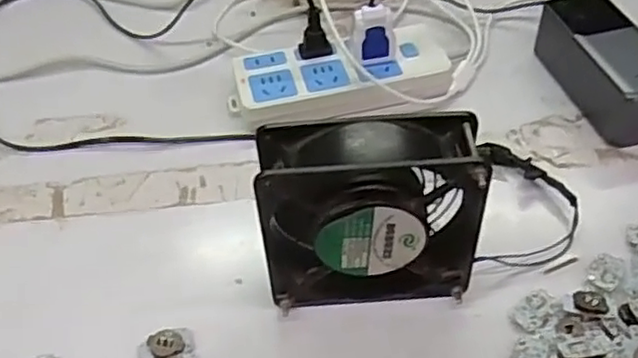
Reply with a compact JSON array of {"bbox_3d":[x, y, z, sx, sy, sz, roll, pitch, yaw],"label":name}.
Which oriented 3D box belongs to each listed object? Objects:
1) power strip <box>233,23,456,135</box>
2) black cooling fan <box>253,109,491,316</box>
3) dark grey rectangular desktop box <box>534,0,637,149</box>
[{"bbox_3d":[0.019,-0.081,0.538,0.172,0.031,0.076,-12,48,-7],"label":"power strip"},{"bbox_3d":[0.030,0.022,0.383,0.120,0.119,0.045,-3,47,2],"label":"black cooling fan"},{"bbox_3d":[0.221,-0.087,0.514,0.054,0.051,0.133,-14,48,-9],"label":"dark grey rectangular desktop box"}]

